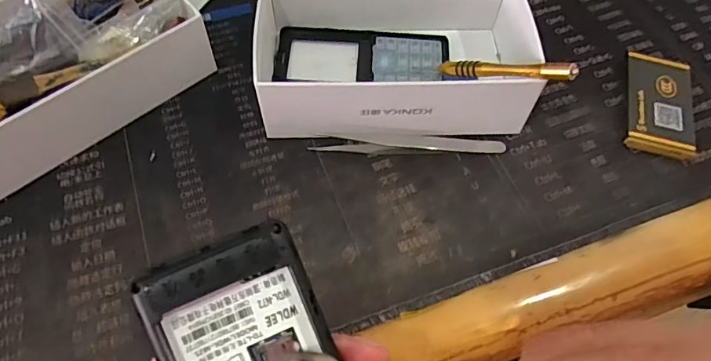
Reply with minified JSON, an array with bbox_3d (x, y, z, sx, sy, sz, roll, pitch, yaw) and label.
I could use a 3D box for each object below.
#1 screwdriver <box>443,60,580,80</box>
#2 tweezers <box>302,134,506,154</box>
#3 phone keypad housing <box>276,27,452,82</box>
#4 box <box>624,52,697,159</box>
[{"bbox_3d":[0.091,-0.069,0.313,0.094,0.010,0.010,14,55,44],"label":"screwdriver"},{"bbox_3d":[0.036,-0.024,0.331,0.126,0.011,0.009,0,61,-3],"label":"tweezers"},{"bbox_3d":[0.004,-0.091,0.367,0.124,0.008,0.048,3,61,-1],"label":"phone keypad housing"},{"bbox_3d":[0.215,-0.054,0.354,0.044,0.012,0.080,14,62,5],"label":"box"}]

